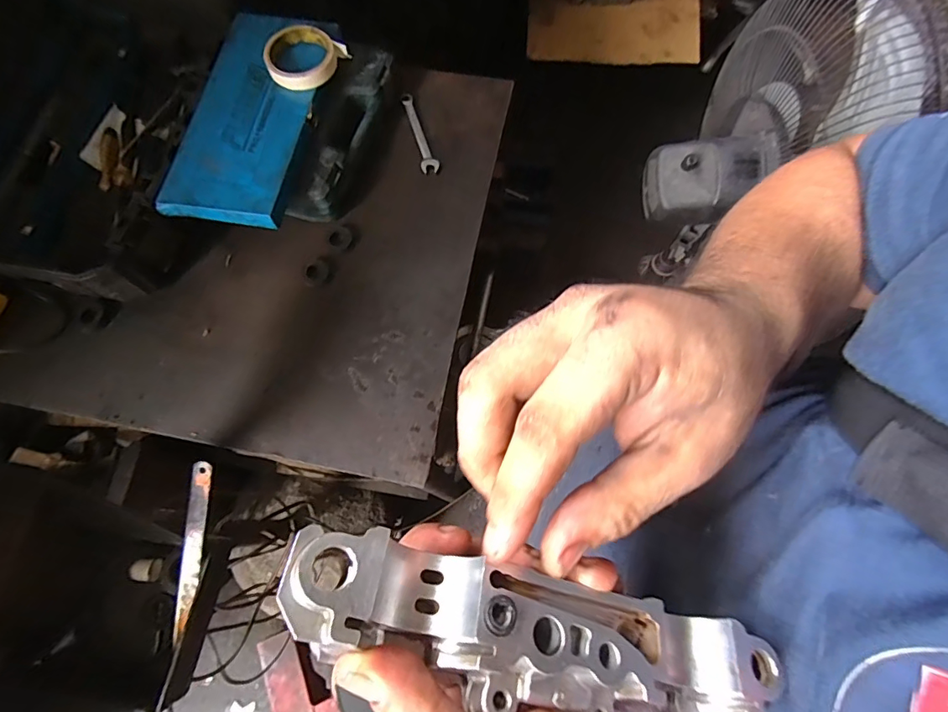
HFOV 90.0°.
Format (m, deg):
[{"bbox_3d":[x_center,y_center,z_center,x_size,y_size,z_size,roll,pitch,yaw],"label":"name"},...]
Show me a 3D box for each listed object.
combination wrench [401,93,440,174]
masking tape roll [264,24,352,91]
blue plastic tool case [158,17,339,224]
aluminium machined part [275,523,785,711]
[{"bbox_3d":[-0.080,-0.330,0.705,0.024,0.013,0.147,-15,72,-4],"label":"combination wrench"},{"bbox_3d":[-0.230,-0.397,0.633,0.087,0.024,0.089,0,71,1],"label":"masking tape roll"},{"bbox_3d":[-0.291,-0.325,0.627,0.156,0.023,0.331,6,71,3],"label":"blue plastic tool case"},{"bbox_3d":[0.027,0.101,0.167,0.188,0.026,0.042,22,72,-16],"label":"aluminium machined part"}]

